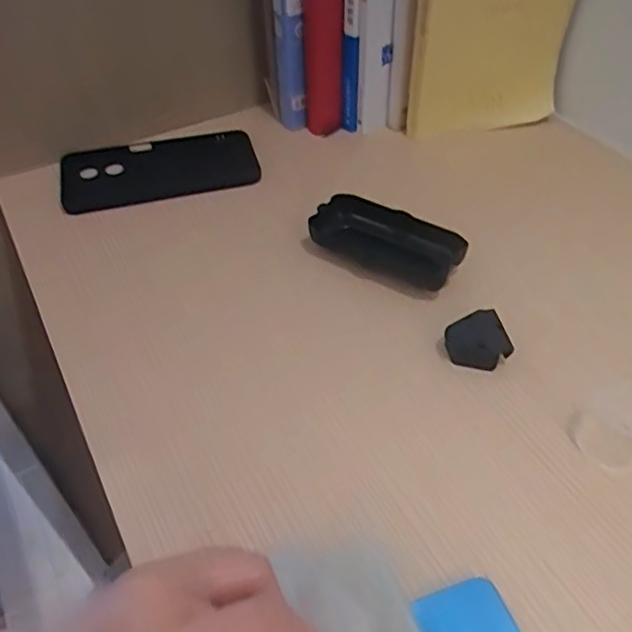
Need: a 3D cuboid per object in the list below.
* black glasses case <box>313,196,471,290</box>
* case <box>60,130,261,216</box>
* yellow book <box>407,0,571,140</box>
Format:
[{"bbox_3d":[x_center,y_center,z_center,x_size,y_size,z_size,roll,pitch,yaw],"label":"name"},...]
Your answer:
[{"bbox_3d":[0.054,-0.056,0.455,0.110,0.025,0.051,22,51,20],"label":"black glasses case"},{"bbox_3d":[-0.136,-0.129,0.536,0.164,0.015,0.080,-13,52,-9],"label":"case"},{"bbox_3d":[0.153,-0.252,0.510,0.140,0.197,0.030,-10,48,-8],"label":"yellow book"}]

